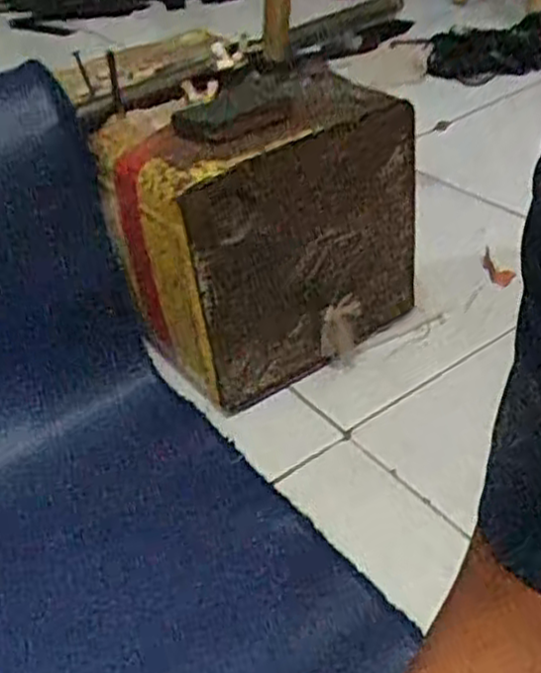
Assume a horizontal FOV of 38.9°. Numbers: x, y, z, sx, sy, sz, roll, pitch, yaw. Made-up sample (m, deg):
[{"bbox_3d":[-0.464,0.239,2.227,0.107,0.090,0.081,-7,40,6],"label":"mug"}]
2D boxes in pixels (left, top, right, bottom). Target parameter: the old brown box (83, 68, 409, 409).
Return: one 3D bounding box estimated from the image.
[{"bbox_3d":[-0.010,-0.101,0.735,0.252,0.242,0.173,-30,42,-25],"label":"old brown box"}]

